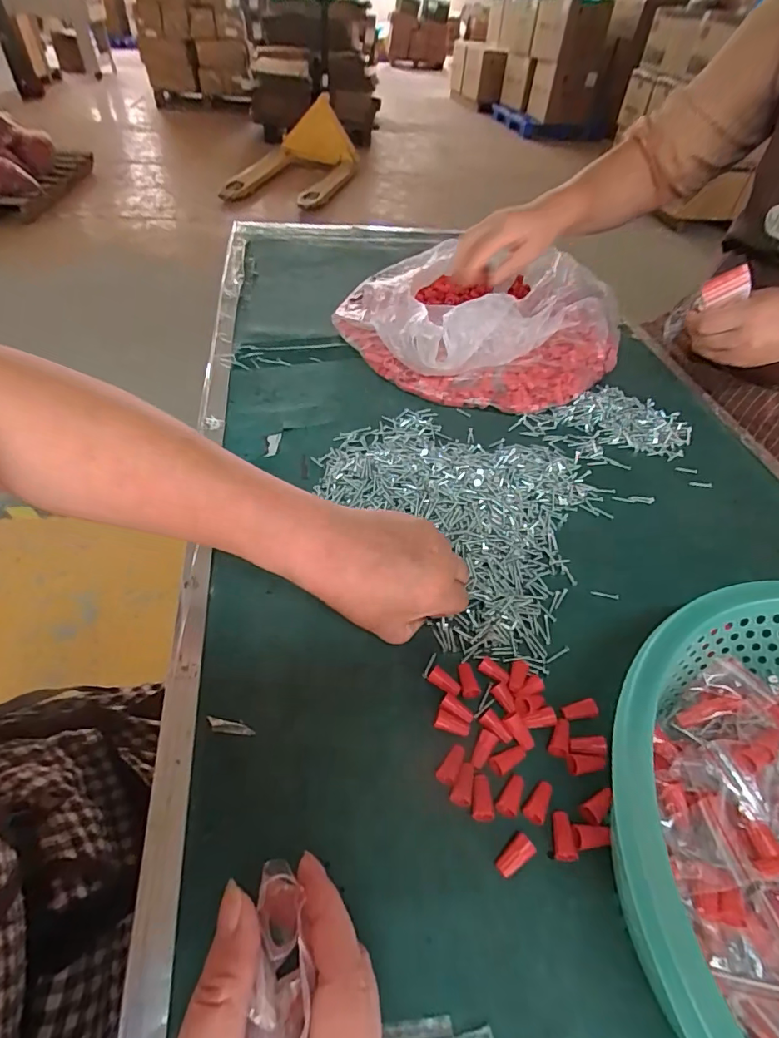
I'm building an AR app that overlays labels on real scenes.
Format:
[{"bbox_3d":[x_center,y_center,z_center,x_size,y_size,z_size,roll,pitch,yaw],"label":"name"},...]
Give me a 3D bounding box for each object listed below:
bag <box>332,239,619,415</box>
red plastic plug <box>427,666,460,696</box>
[{"bbox_3d":[0.127,-0.266,0.616,0.341,0.092,0.317,-20,53,-22],"label":"bag"},{"bbox_3d":[0.037,0.111,0.330,0.023,0.006,0.011,34,53,23],"label":"red plastic plug"}]

